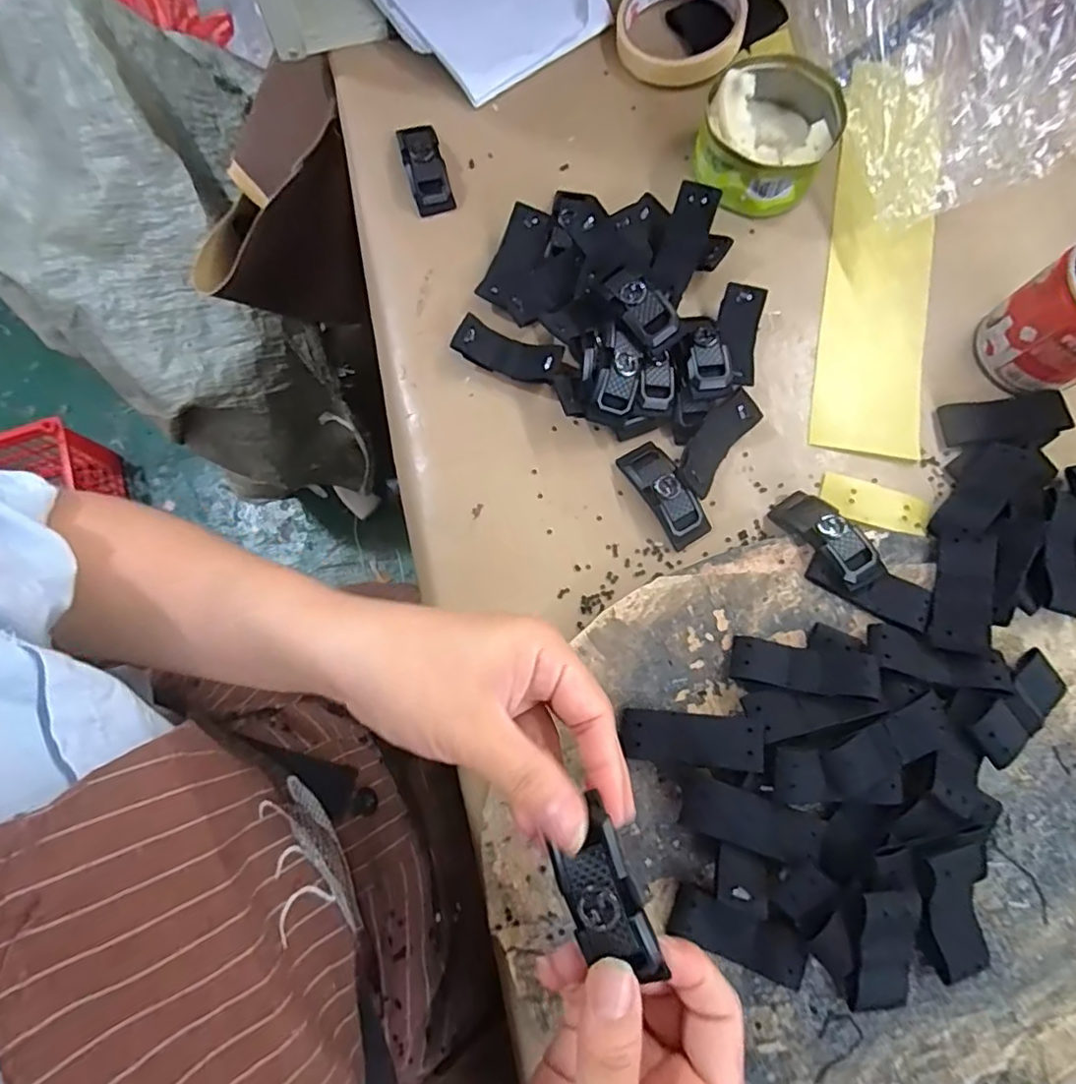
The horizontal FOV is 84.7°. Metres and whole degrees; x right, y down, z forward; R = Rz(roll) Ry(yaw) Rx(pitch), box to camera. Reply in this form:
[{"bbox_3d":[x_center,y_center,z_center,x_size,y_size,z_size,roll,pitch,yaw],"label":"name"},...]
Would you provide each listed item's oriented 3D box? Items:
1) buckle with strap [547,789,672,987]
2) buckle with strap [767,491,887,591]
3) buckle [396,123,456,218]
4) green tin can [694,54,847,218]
[{"bbox_3d":[0.023,0.125,0.207,0.024,0.011,0.061,-21,79,-6],"label":"buckle with strap"},{"bbox_3d":[0.160,-0.005,0.327,0.029,0.020,0.065,-33,57,-8],"label":"buckle with strap"},{"bbox_3d":[-0.075,-0.247,0.388,0.026,0.018,0.061,-15,78,-5],"label":"buckle"},{"bbox_3d":[0.146,-0.260,0.374,0.078,0.041,0.093,28,78,5],"label":"green tin can"}]

